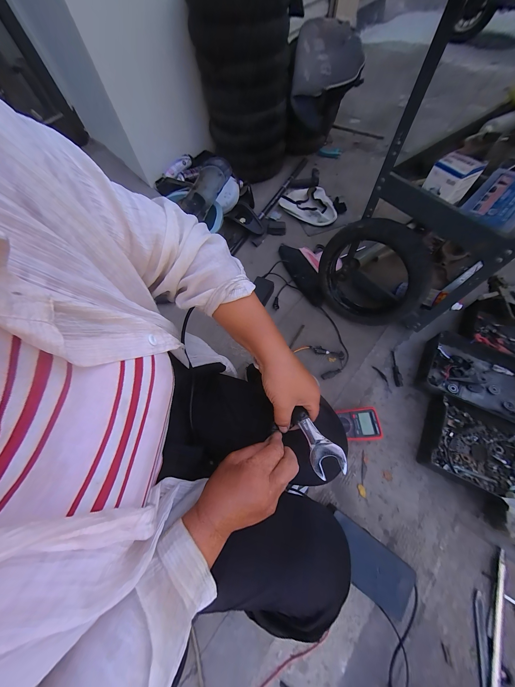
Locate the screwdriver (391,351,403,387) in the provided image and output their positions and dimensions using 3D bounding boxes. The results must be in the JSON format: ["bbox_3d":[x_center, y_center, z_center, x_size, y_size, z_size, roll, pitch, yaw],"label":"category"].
[{"bbox_3d":[0.485,0.087,0.778,0.022,0.018,0.127,0,66,3],"label":"screwdriver"}]

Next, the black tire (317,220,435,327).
[{"bbox_3d":[0.362,-0.221,0.730,0.344,0.334,0.060,44,59,12],"label":"black tire"}]

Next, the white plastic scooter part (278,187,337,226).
[{"bbox_3d":[0.263,-0.705,1.117,0.294,0.042,0.200,29,71,15],"label":"white plastic scooter part"}]

